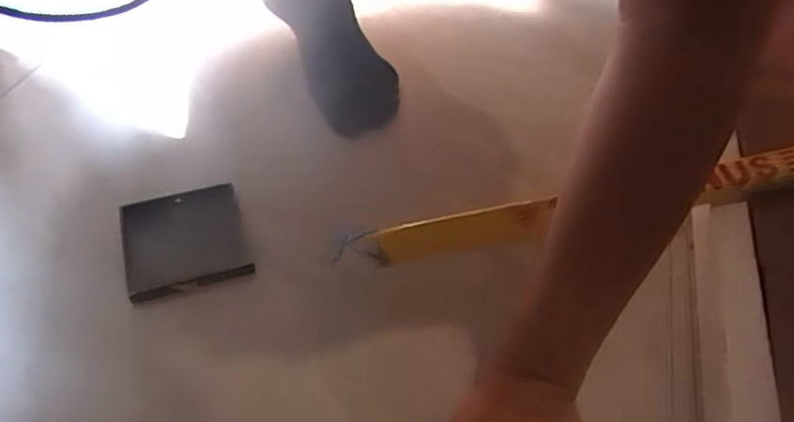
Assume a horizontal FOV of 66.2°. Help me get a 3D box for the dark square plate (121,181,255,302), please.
[{"bbox_3d":[-0.159,0.021,0.456,0.083,0.009,0.089,-14,51,-14],"label":"dark square plate"}]

